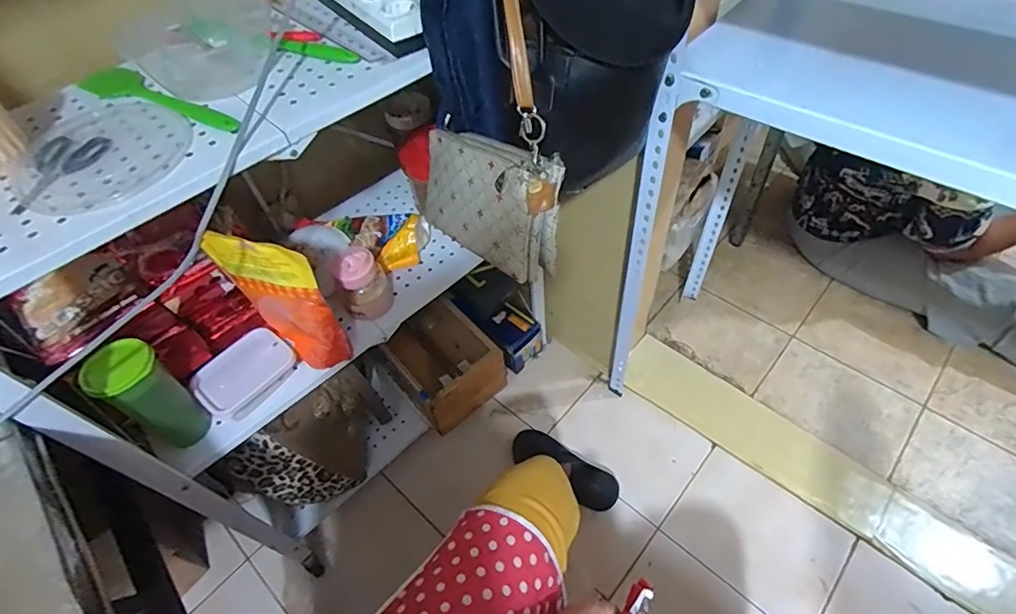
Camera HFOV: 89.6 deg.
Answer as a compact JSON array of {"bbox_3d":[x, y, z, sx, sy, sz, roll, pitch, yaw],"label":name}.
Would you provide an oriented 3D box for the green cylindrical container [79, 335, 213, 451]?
[{"bbox_3d":[-0.461,0.119,0.673,0.077,0.167,0.071,-3,53,4],"label":"green cylindrical container"}]

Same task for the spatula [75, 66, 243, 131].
[{"bbox_3d":[-0.408,-0.237,0.586,0.286,0.024,0.041,25,59,22],"label":"spatula"}]

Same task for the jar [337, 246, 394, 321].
[{"bbox_3d":[-0.229,-0.040,0.807,0.072,0.106,0.070,-3,53,4],"label":"jar"}]

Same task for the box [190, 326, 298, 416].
[{"bbox_3d":[-0.389,0.093,0.752,0.087,0.034,0.133,34,63,27],"label":"box"}]

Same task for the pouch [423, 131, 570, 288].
[{"bbox_3d":[-0.030,-0.135,0.636,0.056,0.135,0.217,-13,32,-39],"label":"pouch"}]

